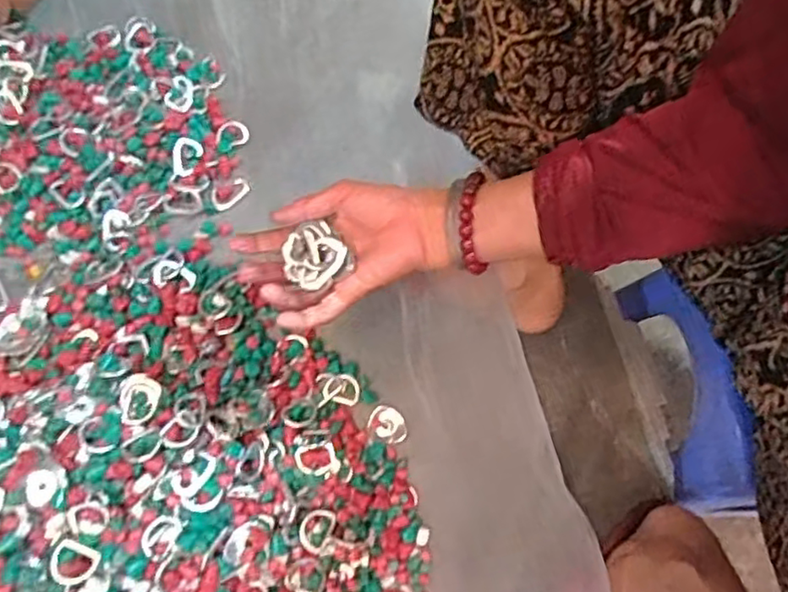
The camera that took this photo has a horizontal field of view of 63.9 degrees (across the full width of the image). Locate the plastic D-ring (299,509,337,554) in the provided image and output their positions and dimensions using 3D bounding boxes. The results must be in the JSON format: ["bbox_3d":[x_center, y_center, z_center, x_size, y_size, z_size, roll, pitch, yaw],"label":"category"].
[{"bbox_3d":[-0.066,0.197,0.535,0.027,0.005,0.035,25,72,6],"label":"plastic D-ring"}]

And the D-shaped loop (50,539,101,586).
[{"bbox_3d":[-0.235,0.195,0.461,0.033,0.009,0.029,22,56,-3],"label":"D-shaped loop"}]

